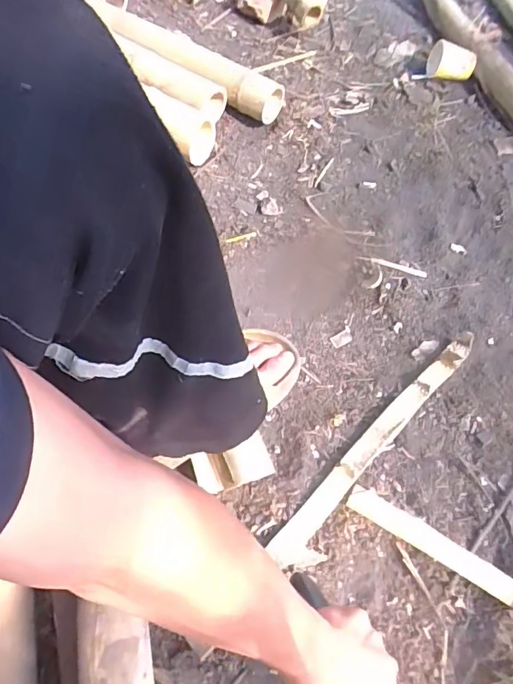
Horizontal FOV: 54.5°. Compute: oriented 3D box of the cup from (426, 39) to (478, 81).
[{"bbox_3d":[0.401,-0.578,1.022,0.093,0.054,0.061,22,64,10],"label":"cup"}]

